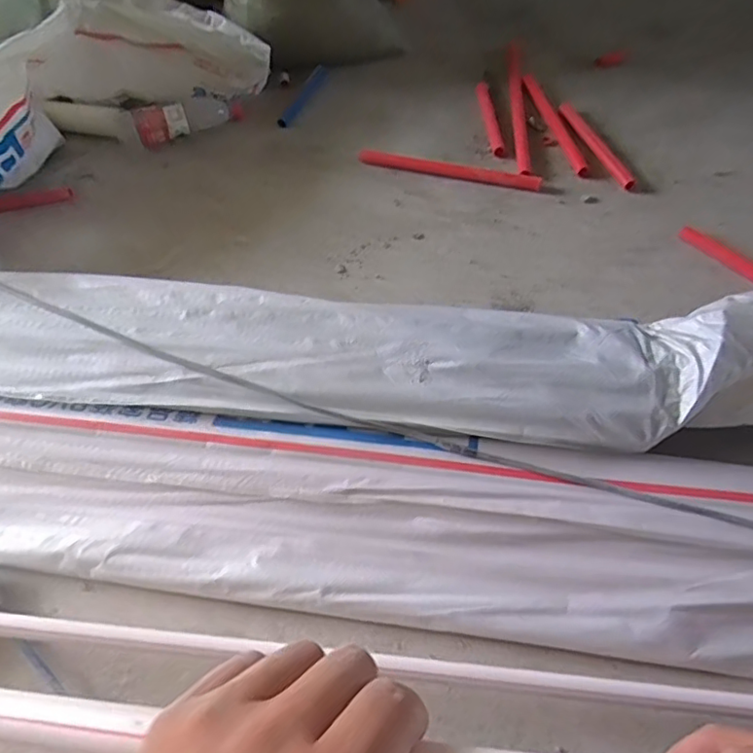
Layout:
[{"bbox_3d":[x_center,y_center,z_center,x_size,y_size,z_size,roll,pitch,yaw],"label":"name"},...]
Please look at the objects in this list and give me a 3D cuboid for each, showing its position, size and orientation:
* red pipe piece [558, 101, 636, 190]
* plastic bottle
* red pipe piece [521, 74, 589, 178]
[{"bbox_3d":[0.356,-0.383,0.962,0.022,0.017,0.219,-15,58,-7],"label":"red pipe piece"},{"bbox_3d":[-0.338,-0.469,1.064,0.194,0.058,0.054,-24,60,-12],"label":"plastic bottle"},{"bbox_3d":[0.302,-0.439,1.013,0.026,0.028,0.277,-11,58,-4],"label":"red pipe piece"}]

